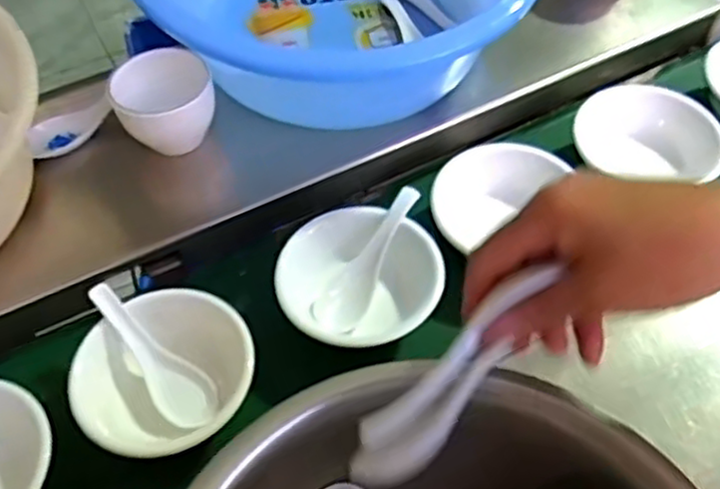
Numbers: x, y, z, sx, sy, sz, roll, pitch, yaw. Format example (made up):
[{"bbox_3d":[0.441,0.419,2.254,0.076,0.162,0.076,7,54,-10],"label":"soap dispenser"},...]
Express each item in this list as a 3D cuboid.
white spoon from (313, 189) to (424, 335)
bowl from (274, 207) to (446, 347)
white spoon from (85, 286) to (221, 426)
[{"bbox_3d":[0.008,0.010,0.524,0.035,0.027,0.118,29,80,18],"label":"white spoon"},{"bbox_3d":[-0.003,0.025,0.519,0.108,0.042,0.093,-30,61,-21],"label":"bowl"},{"bbox_3d":[-0.136,0.072,0.476,0.035,0.016,0.114,-38,81,-25],"label":"white spoon"}]

